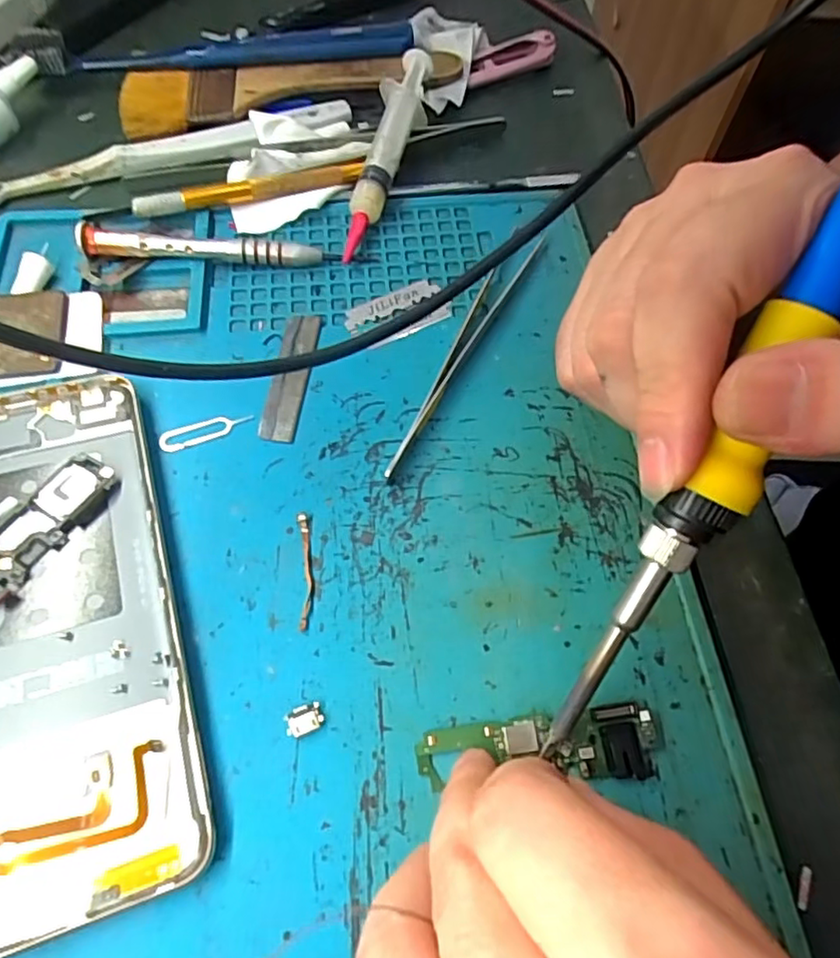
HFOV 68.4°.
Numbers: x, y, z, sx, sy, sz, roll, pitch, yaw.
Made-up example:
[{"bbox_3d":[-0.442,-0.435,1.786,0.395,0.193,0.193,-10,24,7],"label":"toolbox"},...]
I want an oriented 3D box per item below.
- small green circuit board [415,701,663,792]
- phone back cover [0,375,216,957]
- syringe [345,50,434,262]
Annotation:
[{"bbox_3d":[0.034,0.074,0.174,0.068,0.005,0.019,-3,62,0],"label":"small green circuit board"},{"bbox_3d":[-0.113,0.040,0.182,0.075,0.013,0.161,-17,64,-10],"label":"phone back cover"},{"bbox_3d":[-0.013,-0.144,0.268,0.018,0.028,0.108,12,63,5],"label":"syringe"}]

